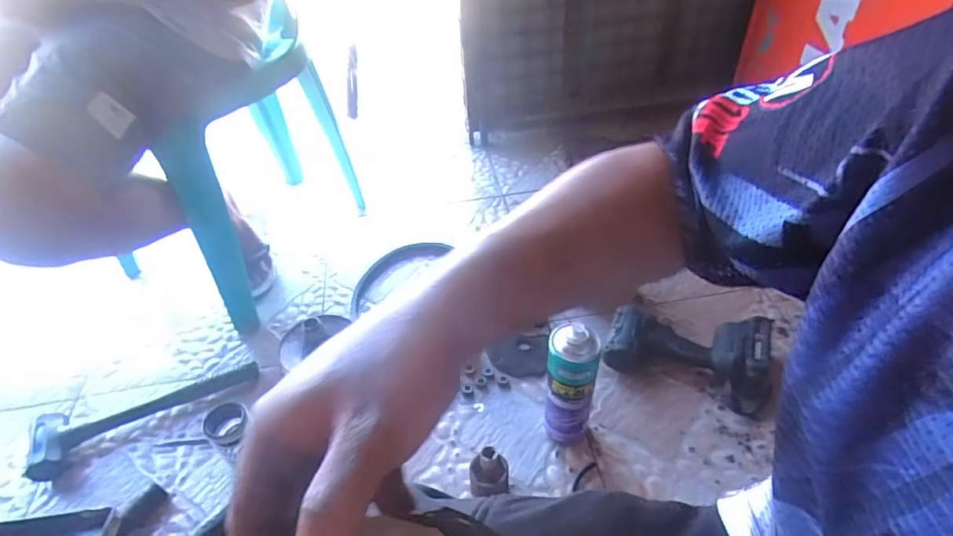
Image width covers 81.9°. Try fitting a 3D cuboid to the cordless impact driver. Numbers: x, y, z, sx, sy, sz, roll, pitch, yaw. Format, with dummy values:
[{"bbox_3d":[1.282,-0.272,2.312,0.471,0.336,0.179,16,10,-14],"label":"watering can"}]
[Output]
[{"bbox_3d":[0.332,0.126,0.856,0.239,0.101,0.097,17,47,20],"label":"cordless impact driver"}]

